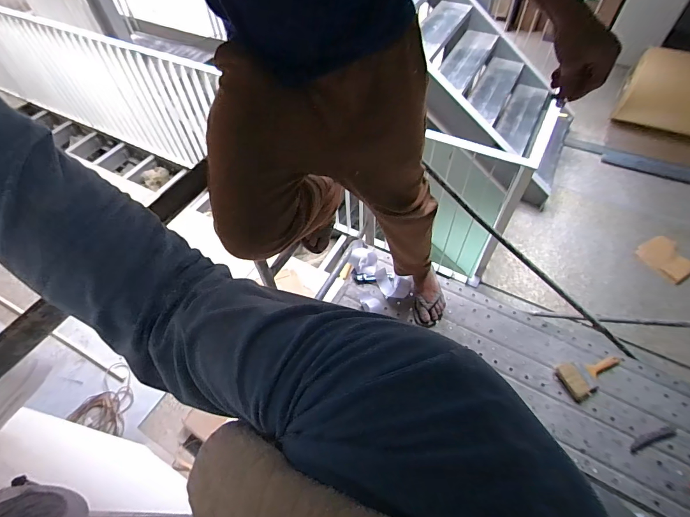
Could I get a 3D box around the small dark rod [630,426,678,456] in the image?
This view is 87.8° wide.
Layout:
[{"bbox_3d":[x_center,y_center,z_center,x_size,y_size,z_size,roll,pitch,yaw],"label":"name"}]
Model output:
[{"bbox_3d":[0.963,0.569,1.130,0.229,0.022,0.034,-7,53,-21],"label":"small dark rod"}]

